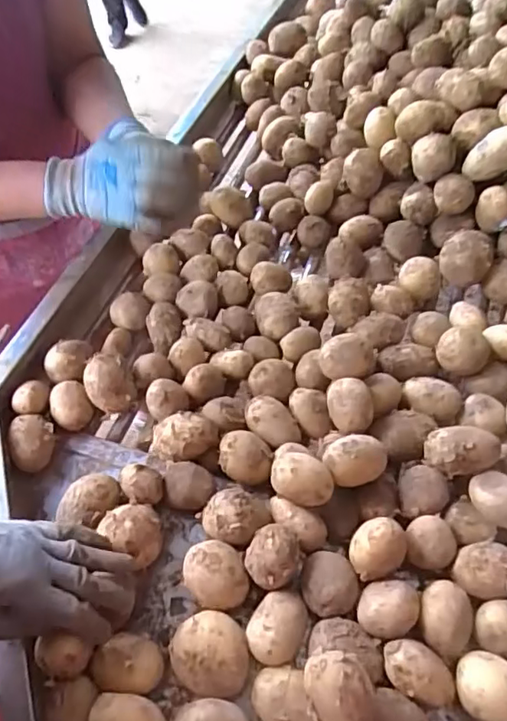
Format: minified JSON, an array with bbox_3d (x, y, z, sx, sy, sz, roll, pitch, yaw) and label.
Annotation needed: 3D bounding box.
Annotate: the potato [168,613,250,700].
[{"bbox_3d":[-0.038,0.261,0.491,0.065,0.044,0.063,0,49,0],"label":"potato"}]

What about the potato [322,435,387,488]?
[{"bbox_3d":[0.101,0.100,0.552,0.058,0.046,0.039,-22,53,-17],"label":"potato"}]

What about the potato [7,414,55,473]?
[{"bbox_3d":[-0.244,0.093,0.616,0.045,0.038,0.060,-10,50,-8],"label":"potato"}]

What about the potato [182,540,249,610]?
[{"bbox_3d":[-0.036,0.207,0.528,0.055,0.051,0.062,-19,52,-15],"label":"potato"}]

